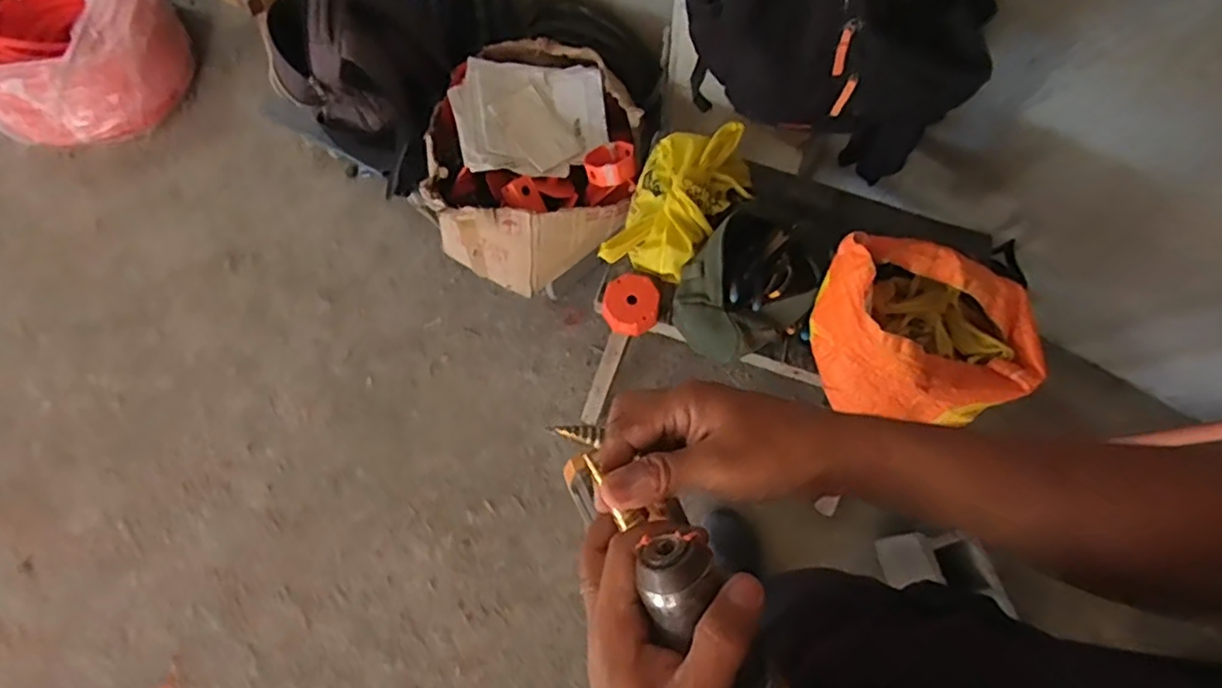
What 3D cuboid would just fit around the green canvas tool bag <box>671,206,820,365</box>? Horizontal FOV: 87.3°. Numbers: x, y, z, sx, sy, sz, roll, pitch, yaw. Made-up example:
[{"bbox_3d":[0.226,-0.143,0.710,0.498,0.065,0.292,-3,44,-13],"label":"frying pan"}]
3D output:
[{"bbox_3d":[0.251,-0.110,1.143,0.205,0.106,0.280,39,73,14],"label":"green canvas tool bag"}]

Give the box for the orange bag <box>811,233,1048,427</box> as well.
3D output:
[{"bbox_3d":[0.486,-0.003,1.032,0.325,0.215,0.225,18,69,7],"label":"orange bag"}]

